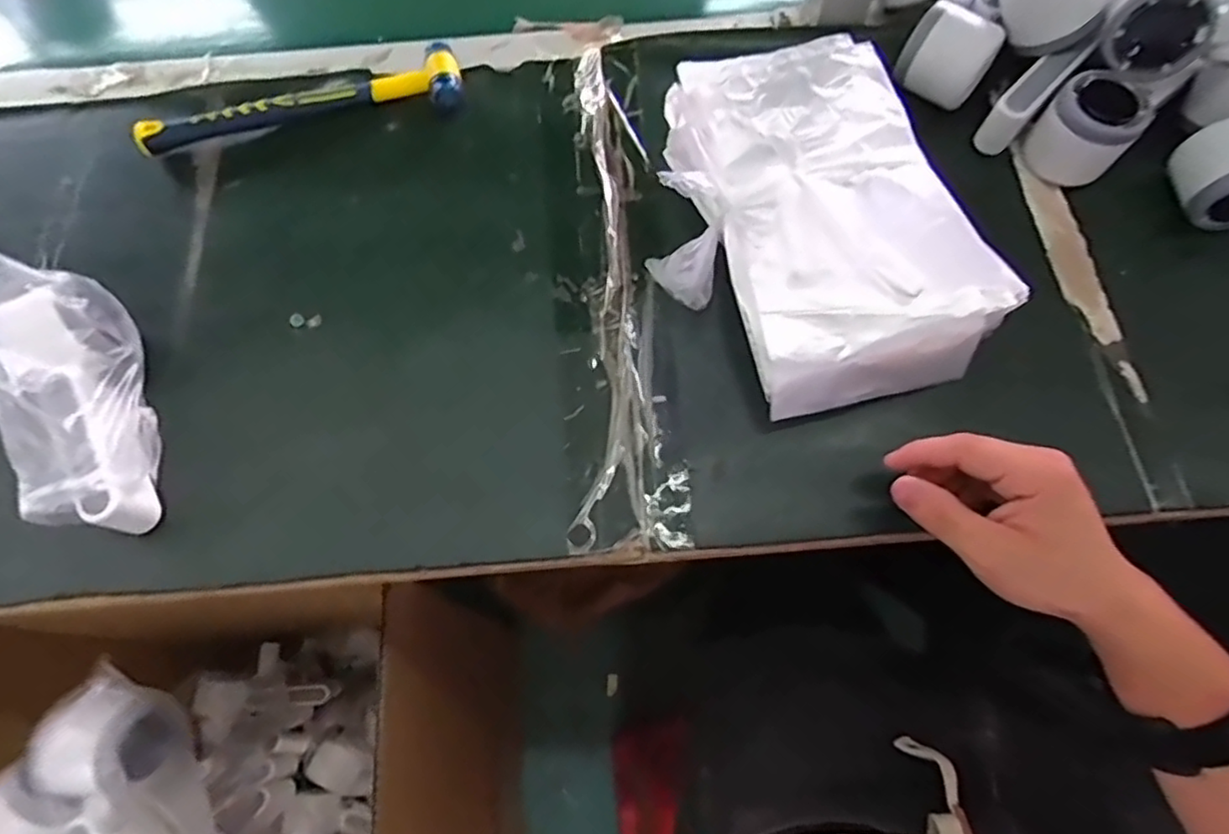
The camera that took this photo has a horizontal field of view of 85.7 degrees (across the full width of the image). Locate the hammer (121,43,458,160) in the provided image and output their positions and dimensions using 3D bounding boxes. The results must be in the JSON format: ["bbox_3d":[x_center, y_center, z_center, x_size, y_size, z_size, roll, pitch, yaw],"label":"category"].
[{"bbox_3d":[-0.242,-0.248,0.519,0.244,0.031,0.061,-11,68,-3],"label":"hammer"}]

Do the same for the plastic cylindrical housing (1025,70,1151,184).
[{"bbox_3d":[0.330,-0.204,0.463,0.057,0.053,0.057,37,73,15],"label":"plastic cylindrical housing"}]

